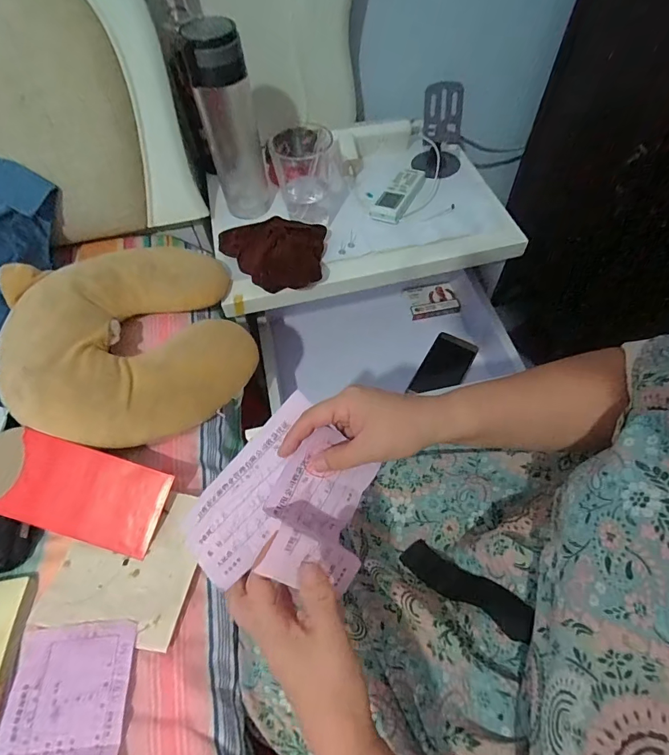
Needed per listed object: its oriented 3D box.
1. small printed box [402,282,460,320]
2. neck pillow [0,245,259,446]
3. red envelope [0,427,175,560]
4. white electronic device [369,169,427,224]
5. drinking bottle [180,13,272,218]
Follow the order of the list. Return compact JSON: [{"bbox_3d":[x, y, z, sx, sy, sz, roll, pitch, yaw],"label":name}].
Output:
[{"bbox_3d":[0.182,-0.147,0.784,0.091,0.022,0.071,-11,58,-4],"label":"small printed box"},{"bbox_3d":[-0.243,-0.057,0.497,0.251,0.102,0.260,-1,58,2],"label":"neck pillow"},{"bbox_3d":[-0.265,0.113,0.423,0.182,0.010,0.085,19,78,-3],"label":"red envelope"},{"bbox_3d":[0.100,-0.292,0.654,0.050,0.021,0.131,20,61,15],"label":"white electronic device"},{"bbox_3d":[-0.144,-0.344,0.586,0.072,0.246,0.063,-16,58,-7],"label":"drinking bottle"}]

